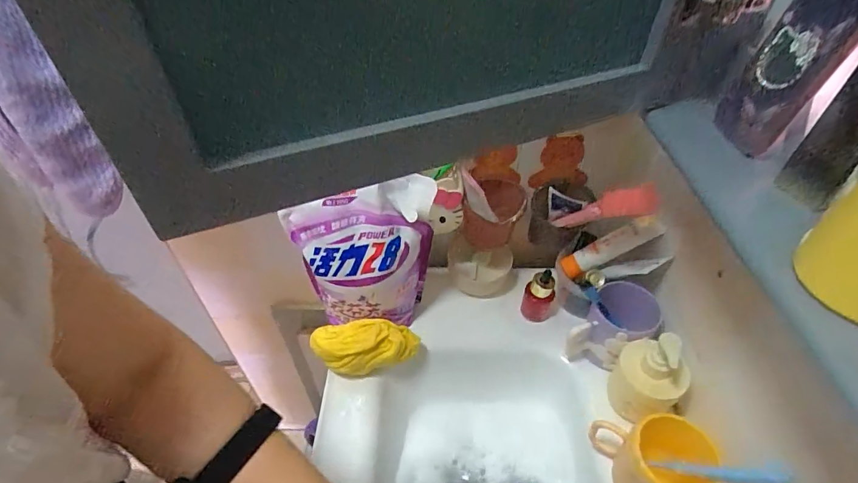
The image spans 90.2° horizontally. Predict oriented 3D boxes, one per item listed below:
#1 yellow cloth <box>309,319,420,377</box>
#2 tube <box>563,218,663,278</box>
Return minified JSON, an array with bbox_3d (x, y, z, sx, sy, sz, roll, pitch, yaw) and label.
[{"bbox_3d":[-0.090,0.152,0.612,0.150,0.069,0.063,-6,45,-6],"label":"yellow cloth"},{"bbox_3d":[0.271,0.008,0.645,0.153,0.025,0.038,-31,39,24],"label":"tube"}]

